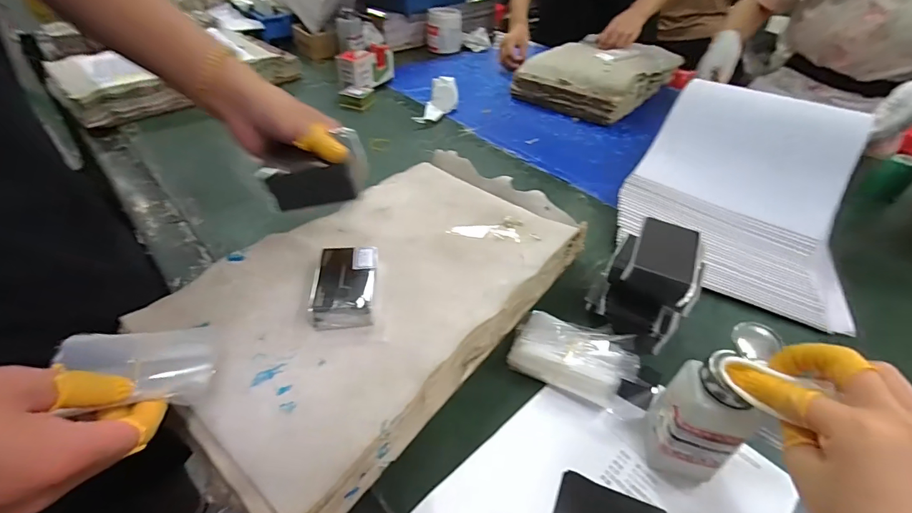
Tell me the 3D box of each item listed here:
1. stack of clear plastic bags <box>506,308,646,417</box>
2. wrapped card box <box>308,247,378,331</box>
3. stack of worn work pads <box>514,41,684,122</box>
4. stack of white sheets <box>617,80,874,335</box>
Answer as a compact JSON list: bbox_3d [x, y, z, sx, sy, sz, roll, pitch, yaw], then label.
[{"bbox_3d":[0.129,0.103,0.432,0.137,0.037,0.078,17,45,15],"label":"stack of clear plastic bags"},{"bbox_3d":[-0.110,0.030,0.416,0.059,0.022,0.093,-1,43,-4],"label":"wrapped card box"},{"bbox_3d":[0.356,-0.435,1.007,0.244,0.081,0.437,30,49,26],"label":"stack of worn work pads"},{"bbox_3d":[0.408,-0.100,0.596,0.291,0.147,0.315,21,46,18],"label":"stack of white sheets"}]

